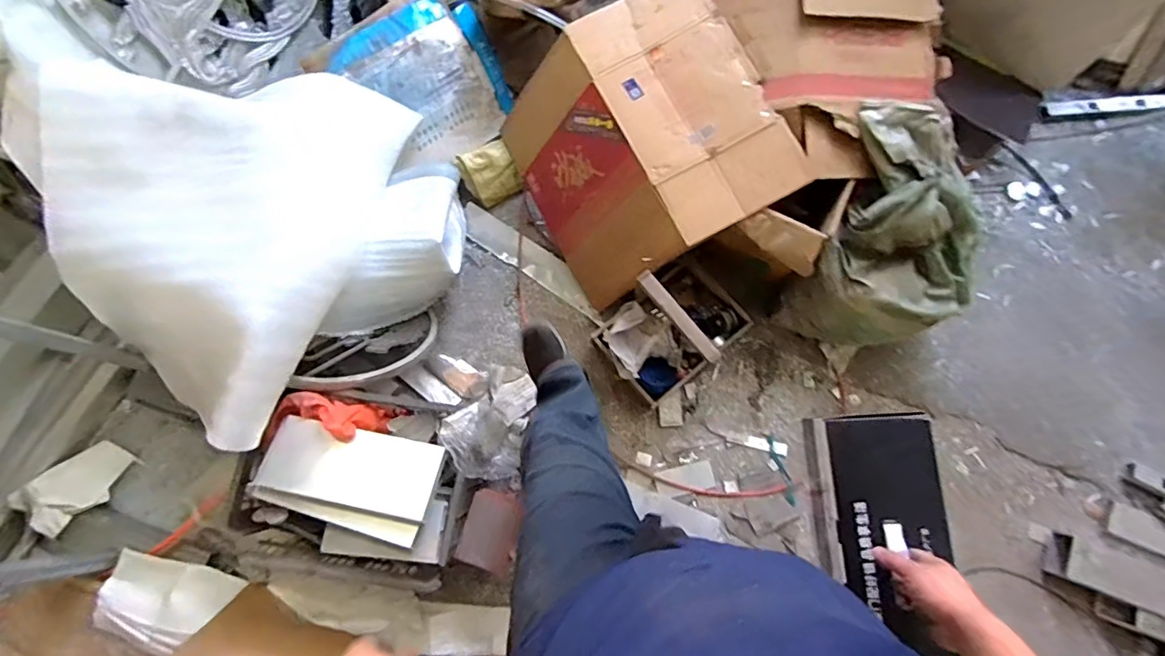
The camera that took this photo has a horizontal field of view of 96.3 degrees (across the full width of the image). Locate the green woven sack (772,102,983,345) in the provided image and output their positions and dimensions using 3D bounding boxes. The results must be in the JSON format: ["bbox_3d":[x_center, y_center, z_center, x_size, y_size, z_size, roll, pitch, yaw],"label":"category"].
[{"bbox_3d":[0.733,-0.222,1.291,0.457,0.345,0.480,21,77,6],"label":"green woven sack"}]

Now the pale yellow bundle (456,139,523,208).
[{"bbox_3d":[-0.269,-0.456,1.525,0.159,0.081,0.160,-27,77,-6],"label":"pale yellow bundle"}]

